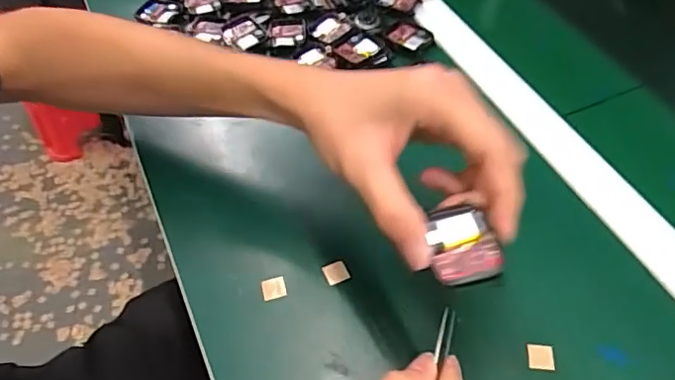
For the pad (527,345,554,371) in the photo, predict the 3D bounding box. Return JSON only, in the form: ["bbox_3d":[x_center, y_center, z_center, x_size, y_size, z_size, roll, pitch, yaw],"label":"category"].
[{"bbox_3d":[0.128,0.106,0.354,0.016,0.004,0.015,5,52,4],"label":"pad"}]

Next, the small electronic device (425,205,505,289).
[{"bbox_3d":[0.064,0.028,0.287,0.034,0.010,0.042,-2,52,-1],"label":"small electronic device"}]

